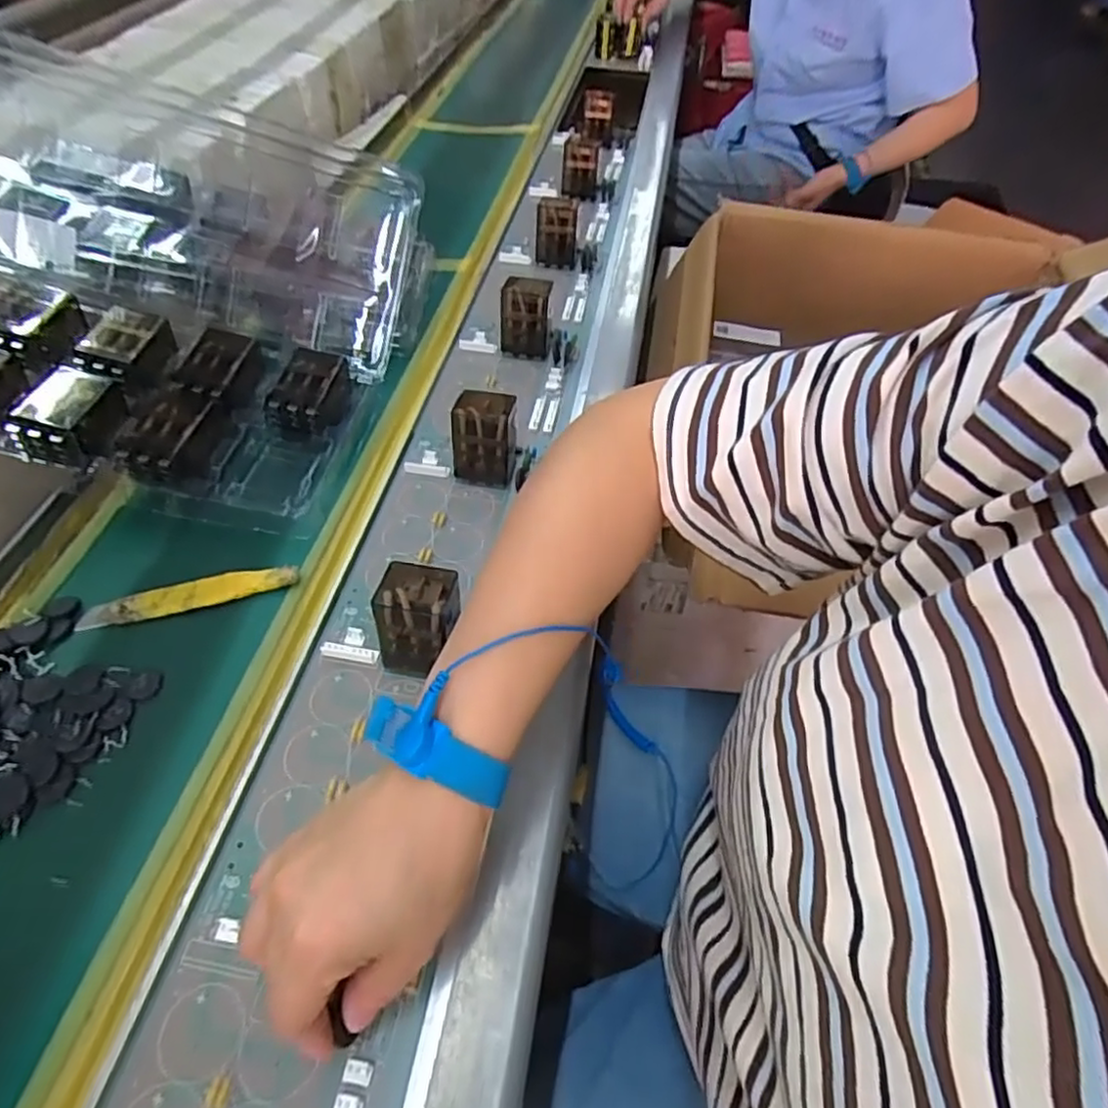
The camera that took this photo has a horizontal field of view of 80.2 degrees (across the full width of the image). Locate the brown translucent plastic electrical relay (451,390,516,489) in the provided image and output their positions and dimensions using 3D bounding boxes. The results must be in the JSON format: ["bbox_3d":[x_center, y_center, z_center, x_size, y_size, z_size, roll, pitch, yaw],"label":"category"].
[{"bbox_3d":[-0.053,-0.088,0.499,0.043,0.060,0.043,5,52,-1],"label":"brown translucent plastic electrical relay"}]

